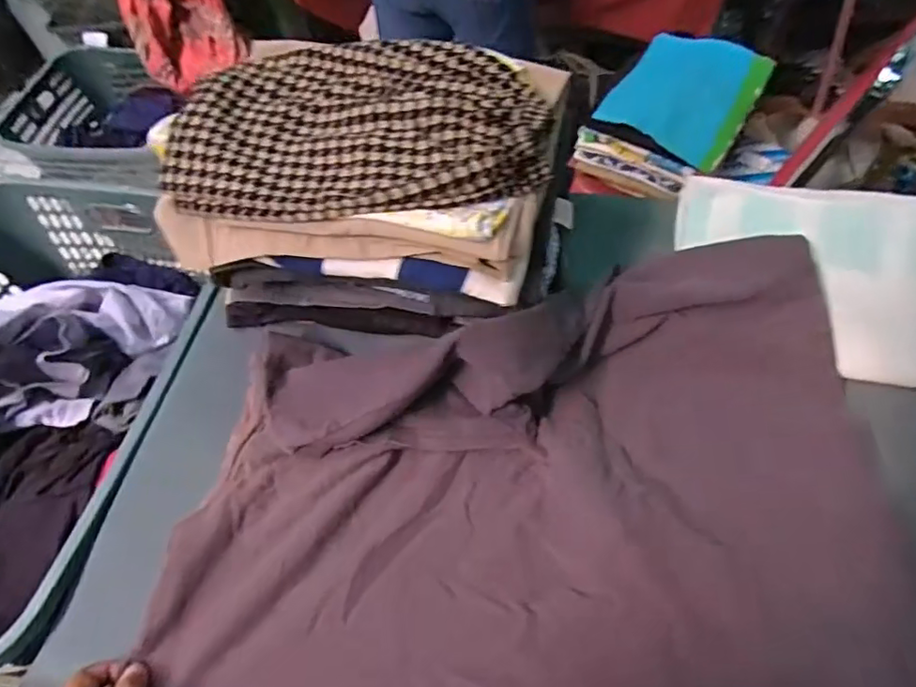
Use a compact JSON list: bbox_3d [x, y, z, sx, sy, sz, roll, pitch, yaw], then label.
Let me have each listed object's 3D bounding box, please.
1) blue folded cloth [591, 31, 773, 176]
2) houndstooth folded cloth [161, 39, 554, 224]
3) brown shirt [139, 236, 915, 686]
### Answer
[{"bbox_3d":[0.428,-0.471,1.063,0.229,0.045,0.310,27,63,21],"label":"blue folded cloth"},{"bbox_3d":[-0.080,-0.184,0.469,0.300,0.040,0.192,0,56,5],"label":"houndstooth folded cloth"},{"bbox_3d":[0.069,0.128,0.461,0.588,0.090,0.445,-3,61,2],"label":"brown shirt"}]

